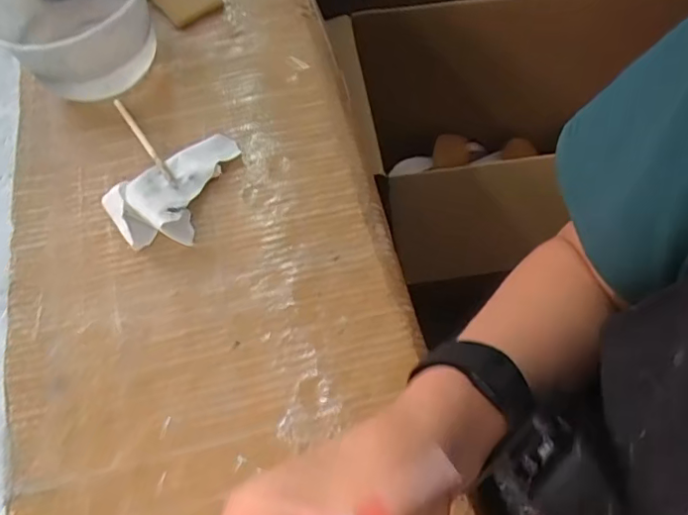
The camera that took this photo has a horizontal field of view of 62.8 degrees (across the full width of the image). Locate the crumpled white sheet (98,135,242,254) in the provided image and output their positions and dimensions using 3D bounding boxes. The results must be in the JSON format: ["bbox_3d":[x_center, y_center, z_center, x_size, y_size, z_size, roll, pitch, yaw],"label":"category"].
[{"bbox_3d":[-0.118,-0.050,0.416,0.104,0.022,0.065,-33,65,-17],"label":"crumpled white sheet"}]

